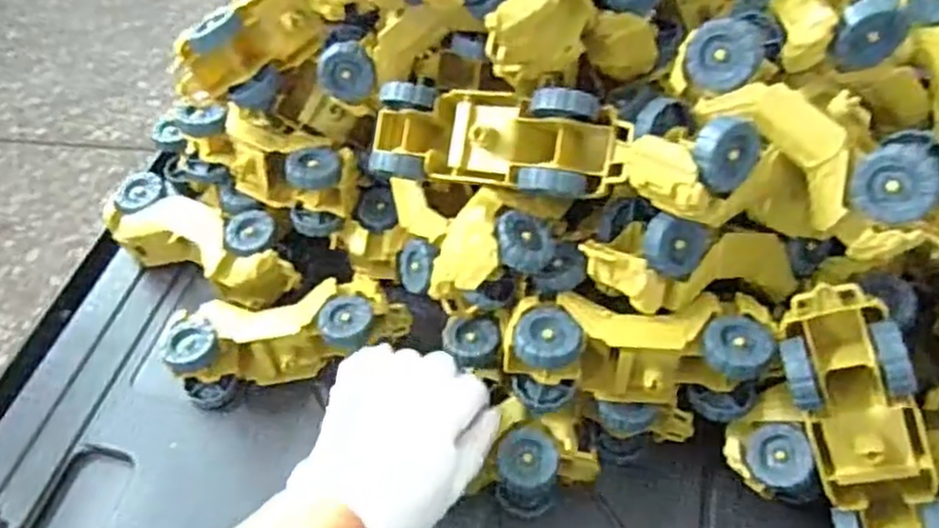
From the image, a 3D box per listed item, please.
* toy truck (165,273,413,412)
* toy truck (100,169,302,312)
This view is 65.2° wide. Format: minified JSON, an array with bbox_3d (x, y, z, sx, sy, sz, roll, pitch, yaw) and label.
[{"bbox_3d":[-0.135,0.055,0.558,0.178,0.060,0.060,-11,53,-5],"label":"toy truck"},{"bbox_3d":[-0.221,-0.012,0.615,0.174,0.059,0.065,21,57,19],"label":"toy truck"}]

